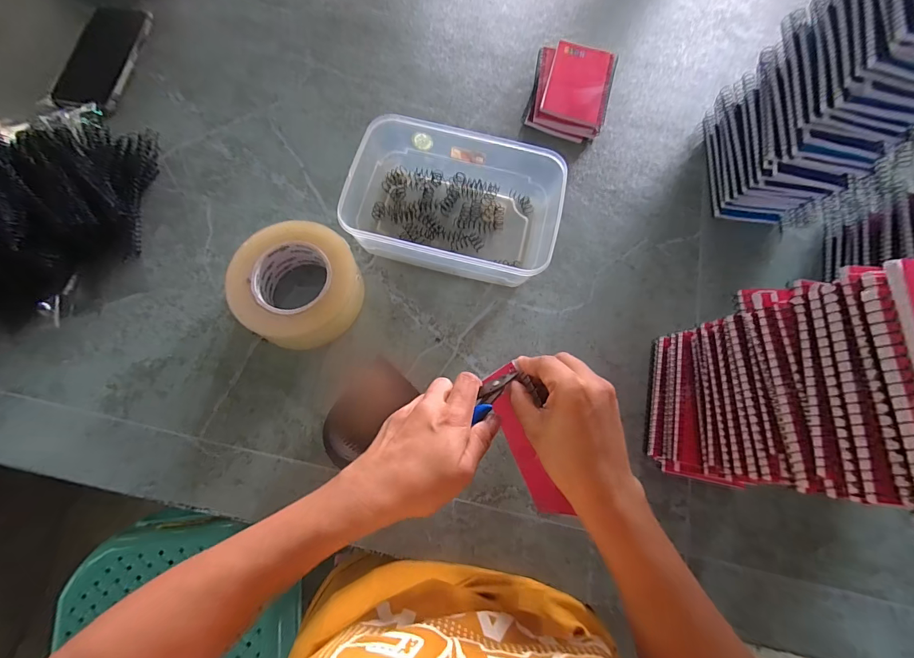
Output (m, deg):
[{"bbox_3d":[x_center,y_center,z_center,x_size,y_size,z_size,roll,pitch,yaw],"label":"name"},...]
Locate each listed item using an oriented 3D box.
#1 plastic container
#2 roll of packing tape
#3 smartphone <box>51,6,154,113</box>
[{"bbox_3d":[-0.001,-0.153,0.459,0.230,0.070,0.178,14,72,2],"label":"plastic container"},{"bbox_3d":[-0.174,-0.045,0.423,0.126,0.070,0.125,1,72,-2],"label":"roll of packing tape"},{"bbox_3d":[-0.506,-0.386,0.548,0.092,0.010,0.190,6,72,0],"label":"smartphone"}]

